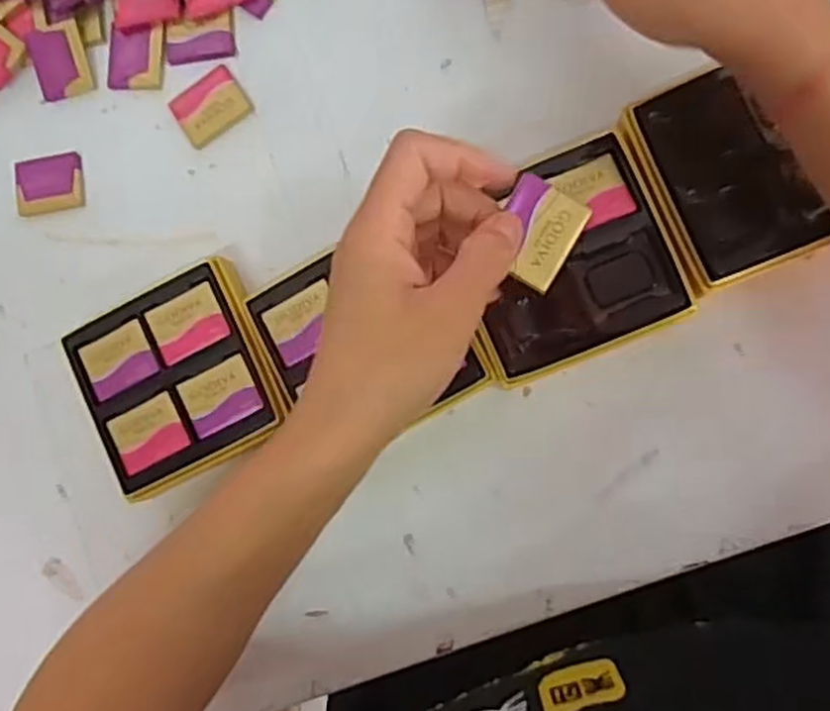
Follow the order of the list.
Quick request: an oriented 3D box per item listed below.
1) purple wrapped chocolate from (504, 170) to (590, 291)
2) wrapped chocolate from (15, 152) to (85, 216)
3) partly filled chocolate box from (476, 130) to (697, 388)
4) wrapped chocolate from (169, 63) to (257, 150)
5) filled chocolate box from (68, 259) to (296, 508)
[{"bbox_3d":[0.049,-0.050,0.310,0.031,0.006,0.040,30,93,9],"label":"purple wrapped chocolate"},{"bbox_3d":[-0.208,-0.098,0.439,0.040,0.005,0.032,-6,87,9],"label":"wrapped chocolate"},{"bbox_3d":[0.072,-0.045,0.378,0.097,0.028,0.095,-22,84,8],"label":"partly filled chocolate box"},{"bbox_3d":[-0.113,-0.138,0.426,0.040,0.005,0.033,-35,83,6],"label":"wrapped chocolate"},{"bbox_3d":[-0.120,0.012,0.408,0.097,0.032,0.095,-25,84,8],"label":"filled chocolate box"}]

